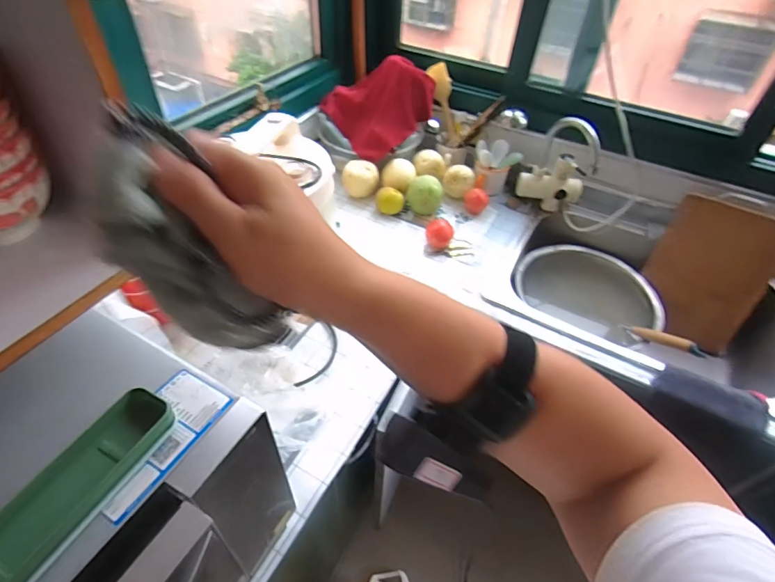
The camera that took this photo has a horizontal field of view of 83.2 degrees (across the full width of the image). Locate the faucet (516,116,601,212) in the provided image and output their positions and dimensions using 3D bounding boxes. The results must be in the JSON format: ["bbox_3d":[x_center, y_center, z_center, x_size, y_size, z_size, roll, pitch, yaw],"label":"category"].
[{"bbox_3d":[0.406,-0.295,1.052,0.161,0.260,0.117,19,49,15],"label":"faucet"}]

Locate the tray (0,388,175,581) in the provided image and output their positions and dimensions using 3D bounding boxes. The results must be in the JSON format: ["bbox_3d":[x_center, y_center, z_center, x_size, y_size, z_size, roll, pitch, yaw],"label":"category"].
[{"bbox_3d":[-0.251,0.161,0.327,0.056,0.026,0.195,22,50,16],"label":"tray"}]

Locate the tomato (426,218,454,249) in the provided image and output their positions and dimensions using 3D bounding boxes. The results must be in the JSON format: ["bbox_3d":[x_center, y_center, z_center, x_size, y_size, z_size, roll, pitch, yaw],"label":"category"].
[{"bbox_3d":[0.119,-0.129,1.010,0.063,0.056,0.054,8,47,4],"label":"tomato"}]

